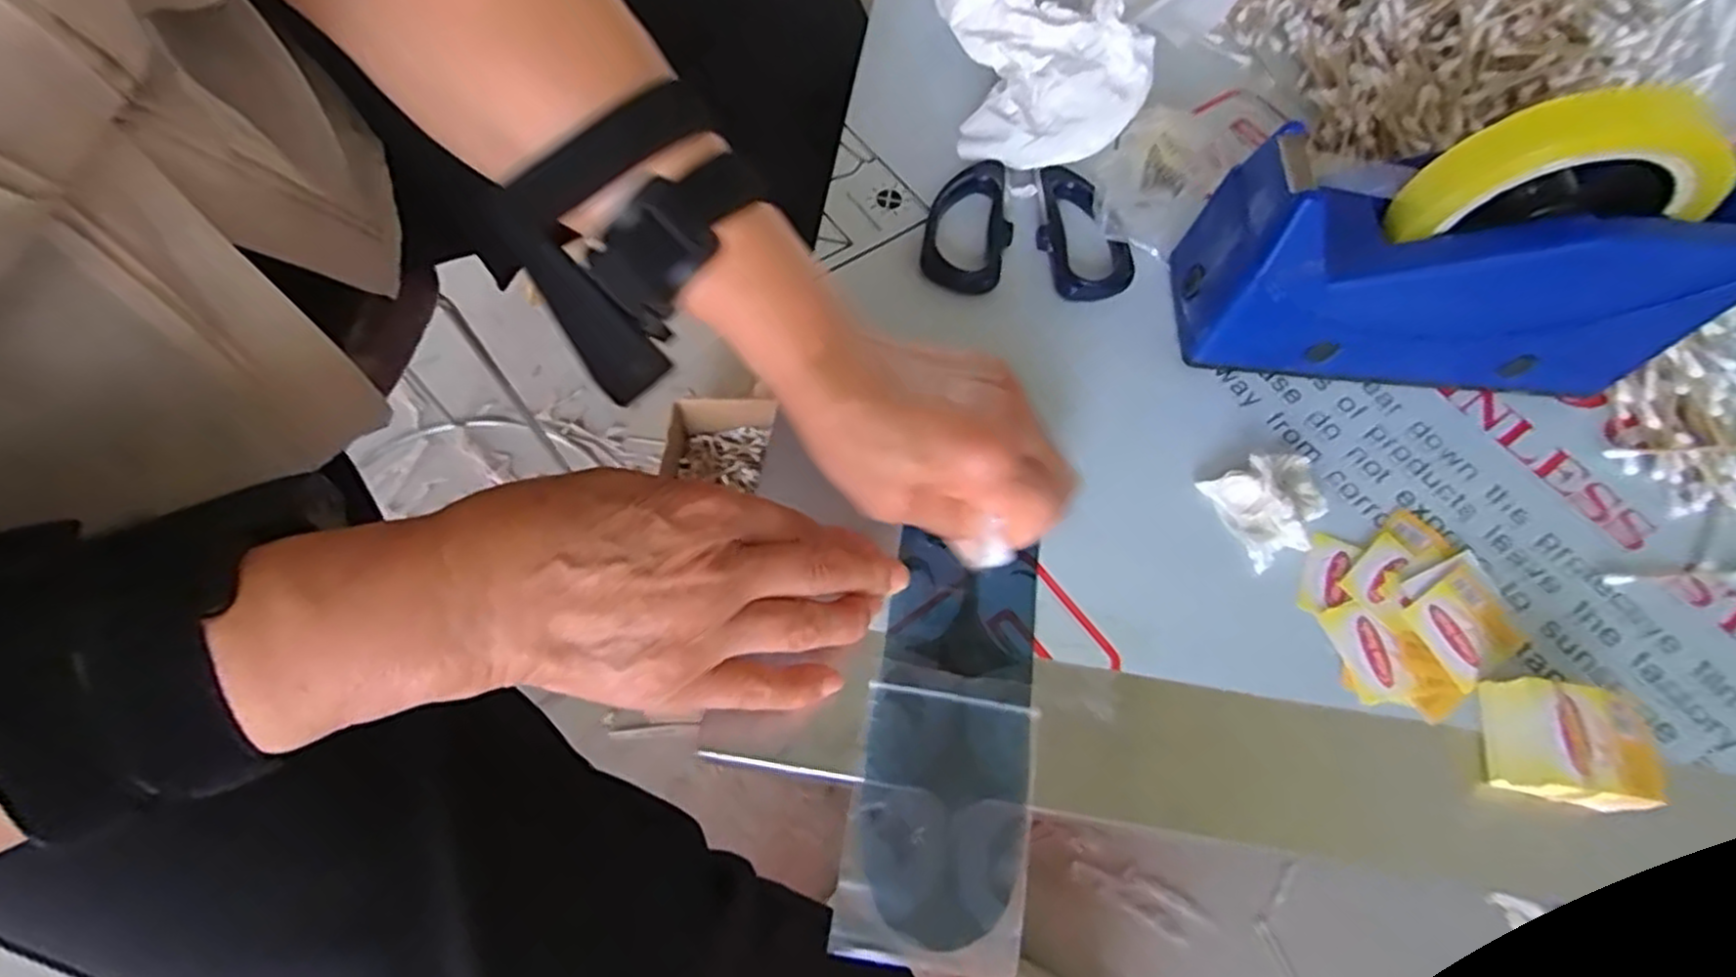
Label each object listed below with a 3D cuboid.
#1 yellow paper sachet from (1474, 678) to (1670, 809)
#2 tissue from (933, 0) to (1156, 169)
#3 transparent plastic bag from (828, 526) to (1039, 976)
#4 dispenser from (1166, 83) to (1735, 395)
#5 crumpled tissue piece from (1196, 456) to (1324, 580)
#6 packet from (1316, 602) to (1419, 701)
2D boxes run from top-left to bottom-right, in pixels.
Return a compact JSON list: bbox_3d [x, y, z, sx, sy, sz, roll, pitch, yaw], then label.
[{"bbox_3d":[0.268,0.099,0.289,0.049,0.025,0.041,11,65,2],"label":"yellow paper sachet"},{"bbox_3d":[0.090,-0.273,0.427,0.102,0.054,0.204,-5,65,-5],"label":"tissue"},{"bbox_3d":[0.031,0.097,0.291,0.065,0.011,0.154,10,67,1],"label":"transparent plastic bag"},{"bbox_3d":[0.256,-0.104,0.321,0.203,0.128,0.065,6,65,0],"label":"dispenser"},{"bbox_3d":[0.182,0.006,0.333,0.048,0.014,0.044,-23,68,-13],"label":"crumpled tissue piece"},{"bbox_3d":[0.207,0.067,0.309,0.026,0.004,0.040,-11,66,-8],"label":"packet"}]

